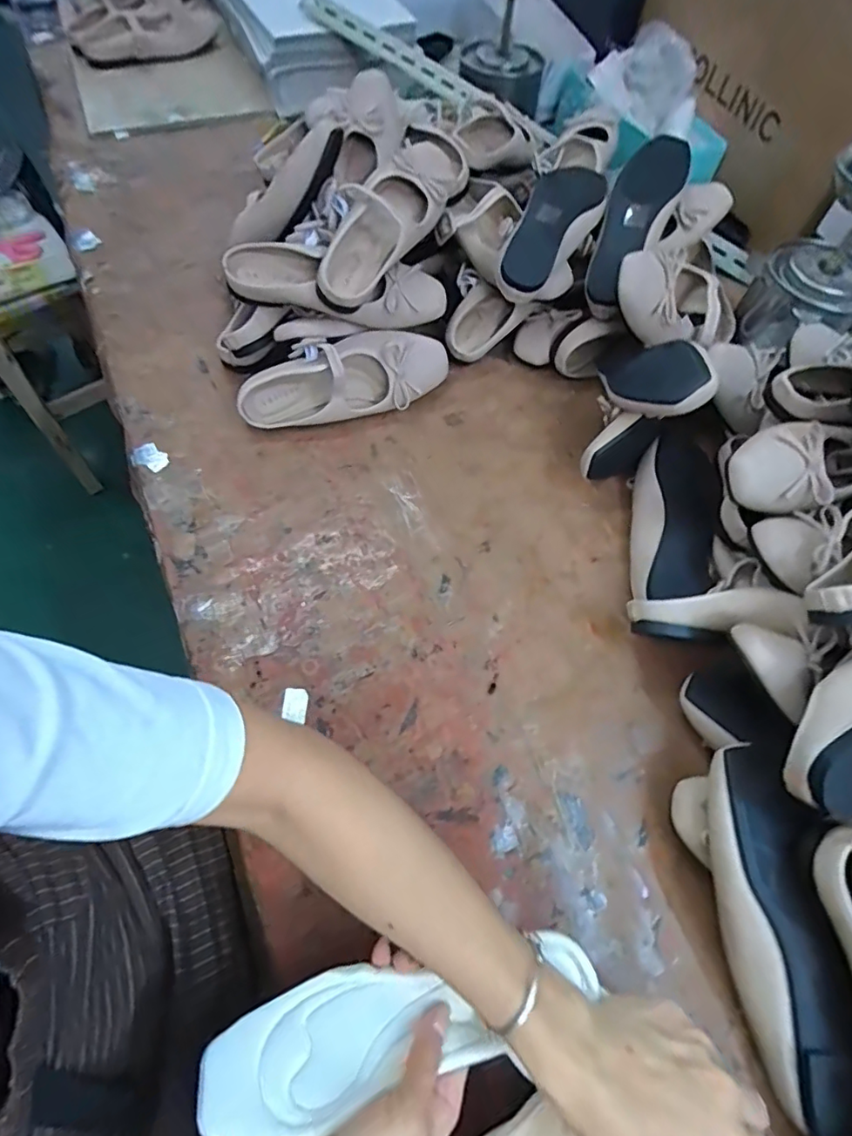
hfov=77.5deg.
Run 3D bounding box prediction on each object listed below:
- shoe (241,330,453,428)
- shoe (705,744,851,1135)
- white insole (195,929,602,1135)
[{"bbox_3d":[-0.094,-0.219,0.613,0.237,0.090,0.058,-9,35,-6],"label":"shoe"},{"bbox_3d":[0.246,0.253,0.377,0.066,0.081,0.233,-2,62,-4],"label":"shoe"},{"bbox_3d":[-0.012,0.271,0.318,0.227,0.040,0.060,-13,63,-8],"label":"white insole"}]

